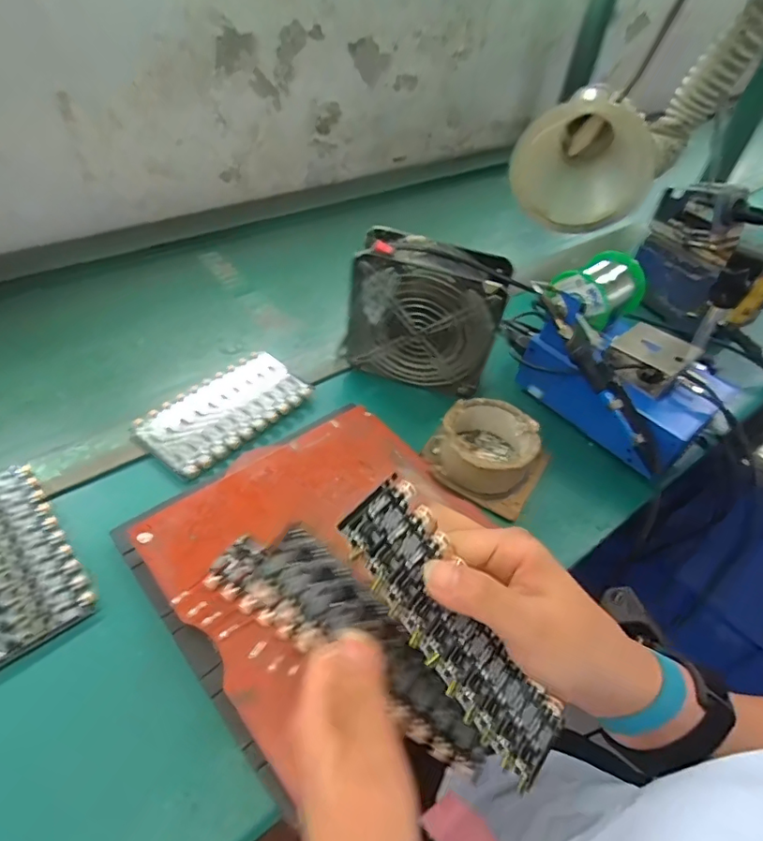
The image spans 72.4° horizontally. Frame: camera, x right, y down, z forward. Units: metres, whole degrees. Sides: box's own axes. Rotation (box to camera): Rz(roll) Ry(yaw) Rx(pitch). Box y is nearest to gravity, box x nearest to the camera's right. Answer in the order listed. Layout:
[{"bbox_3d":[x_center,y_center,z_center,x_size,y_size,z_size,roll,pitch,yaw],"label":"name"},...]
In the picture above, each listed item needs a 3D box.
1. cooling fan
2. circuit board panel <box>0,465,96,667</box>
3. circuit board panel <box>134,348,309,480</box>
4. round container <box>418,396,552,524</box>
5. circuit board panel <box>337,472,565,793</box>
[{"bbox_3d":[0.041,-0.108,0.541,0.152,0.151,0.063,16,47,11],"label":"cooling fan"},{"bbox_3d":[-0.292,0.106,0.399,0.088,0.014,0.159,-29,54,-29],"label":"circuit board panel"},{"bbox_3d":[-0.157,-0.011,0.526,0.093,0.014,0.164,34,52,25],"label":"circuit board panel"},{"bbox_3d":[0.101,0.029,0.506,0.109,0.052,0.094,26,49,19],"label":"round container"},{"bbox_3d":[0.038,0.104,0.255,0.044,0.006,0.160,-38,99,-34],"label":"circuit board panel"}]

